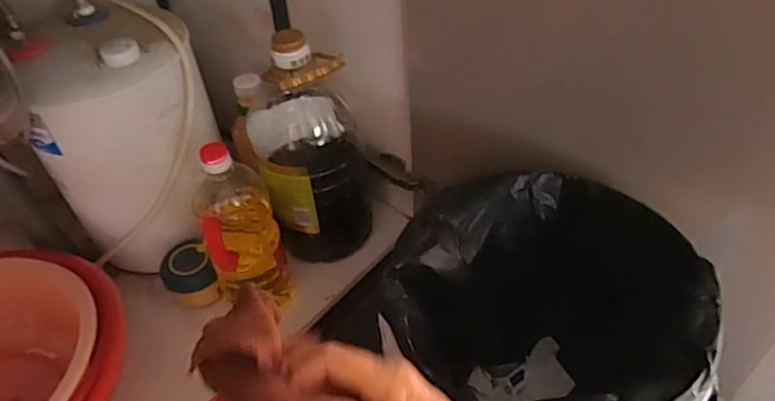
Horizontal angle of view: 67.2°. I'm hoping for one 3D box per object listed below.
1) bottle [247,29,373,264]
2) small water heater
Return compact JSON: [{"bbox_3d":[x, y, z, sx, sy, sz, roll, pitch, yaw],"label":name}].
[{"bbox_3d":[-0.107,-0.064,0.813,0.141,0.342,0.115,-11,46,-6],"label":"bottle"},{"bbox_3d":[-0.365,-0.094,0.839,0.222,0.301,0.203,-23,48,-17],"label":"small water heater"}]

